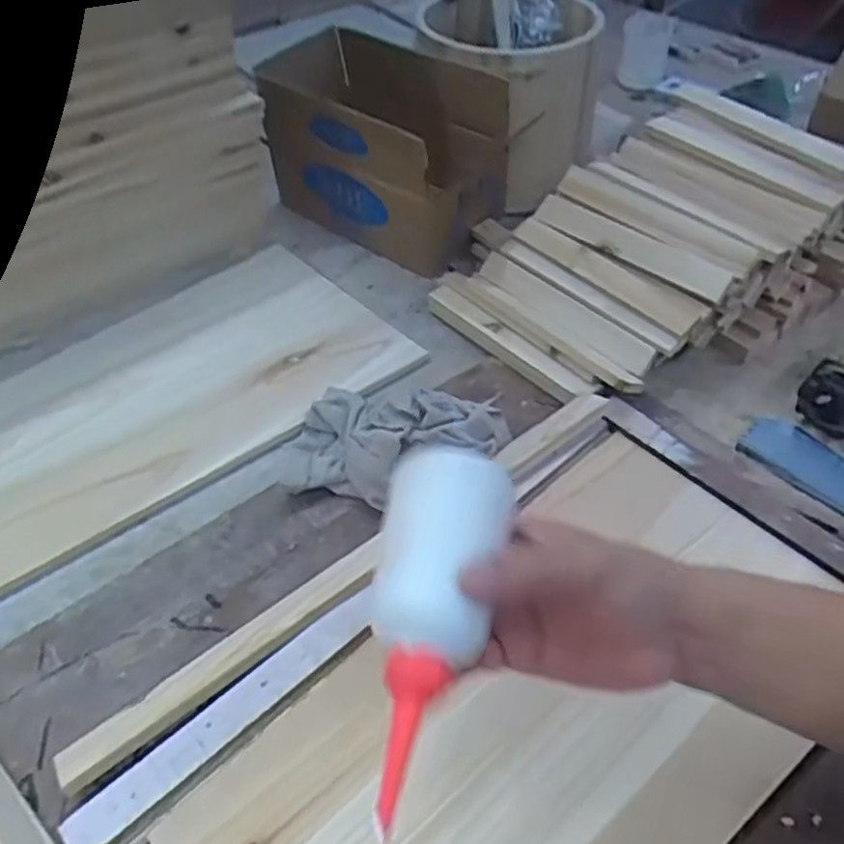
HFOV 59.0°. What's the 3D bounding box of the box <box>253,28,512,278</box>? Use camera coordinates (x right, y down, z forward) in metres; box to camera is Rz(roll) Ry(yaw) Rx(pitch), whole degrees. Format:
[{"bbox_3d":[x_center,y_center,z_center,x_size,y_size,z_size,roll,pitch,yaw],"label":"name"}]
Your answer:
[{"bbox_3d":[-0.033,-0.294,0.800,0.243,0.155,0.164,30,53,29],"label":"box"}]

